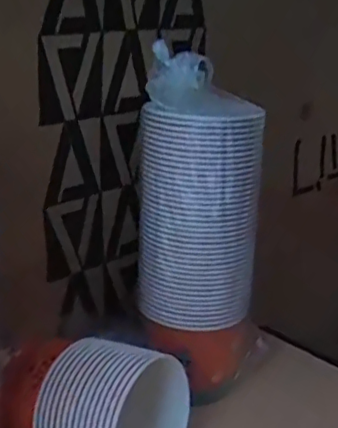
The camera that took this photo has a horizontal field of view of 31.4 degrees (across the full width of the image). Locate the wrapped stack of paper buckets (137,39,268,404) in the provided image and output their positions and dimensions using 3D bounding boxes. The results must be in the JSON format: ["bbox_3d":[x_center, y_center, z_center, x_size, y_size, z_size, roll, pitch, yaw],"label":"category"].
[{"bbox_3d":[0.047,0.022,0.822,0.172,0.443,0.137,4,20,7],"label":"wrapped stack of paper buckets"}]

